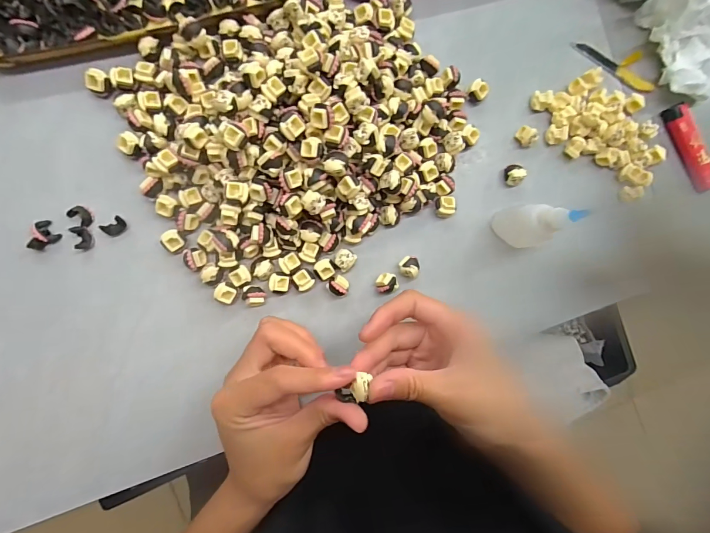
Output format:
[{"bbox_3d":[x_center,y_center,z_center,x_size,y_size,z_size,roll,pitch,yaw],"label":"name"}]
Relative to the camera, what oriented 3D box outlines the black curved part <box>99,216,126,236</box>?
[{"bbox_3d":[-0.171,-0.028,0.263,0.015,0.008,0.010,-33,95,-6],"label":"black curved part"}]

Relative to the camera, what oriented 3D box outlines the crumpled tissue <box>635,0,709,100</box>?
[{"bbox_3d":[0.289,-0.195,0.301,0.083,0.047,0.101,-30,95,-6],"label":"crumpled tissue"}]

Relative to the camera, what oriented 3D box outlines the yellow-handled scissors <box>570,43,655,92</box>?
[{"bbox_3d":[0.225,-0.177,0.316,0.080,0.009,0.029,24,88,-8],"label":"yellow-handled scissors"}]

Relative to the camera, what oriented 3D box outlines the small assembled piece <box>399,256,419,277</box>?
[{"bbox_3d":[0.042,0.000,0.287,0.015,0.015,0.016,0,90,-7],"label":"small assembled piece"}]

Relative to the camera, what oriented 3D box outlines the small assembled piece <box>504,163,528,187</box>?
[{"bbox_3d":[0.130,-0.074,0.299,0.014,0.015,0.017,-20,92,-6],"label":"small assembled piece"}]

